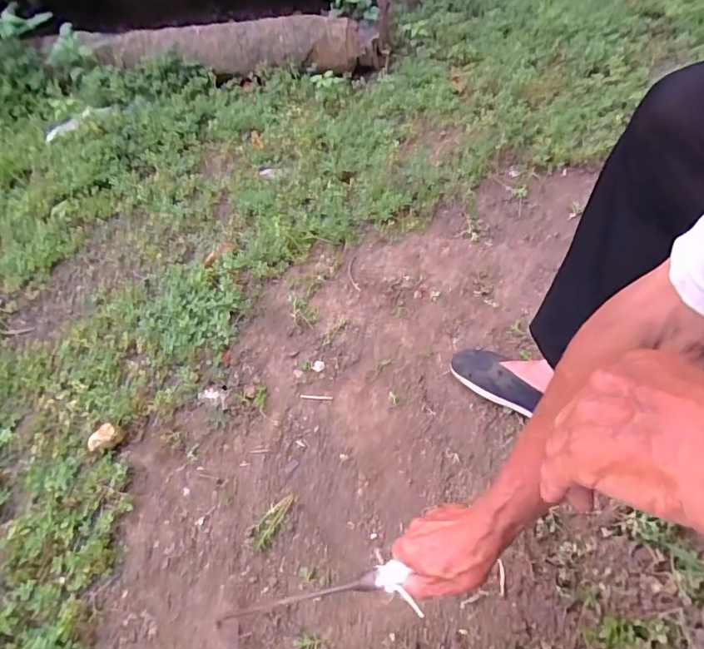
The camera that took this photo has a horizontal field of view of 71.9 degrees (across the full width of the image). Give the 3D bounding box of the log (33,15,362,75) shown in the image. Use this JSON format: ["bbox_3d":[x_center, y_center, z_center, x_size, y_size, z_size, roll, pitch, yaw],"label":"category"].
[{"bbox_3d":[-0.494,-0.927,1.623,1.046,0.161,0.145,1,51,7],"label":"log"}]

